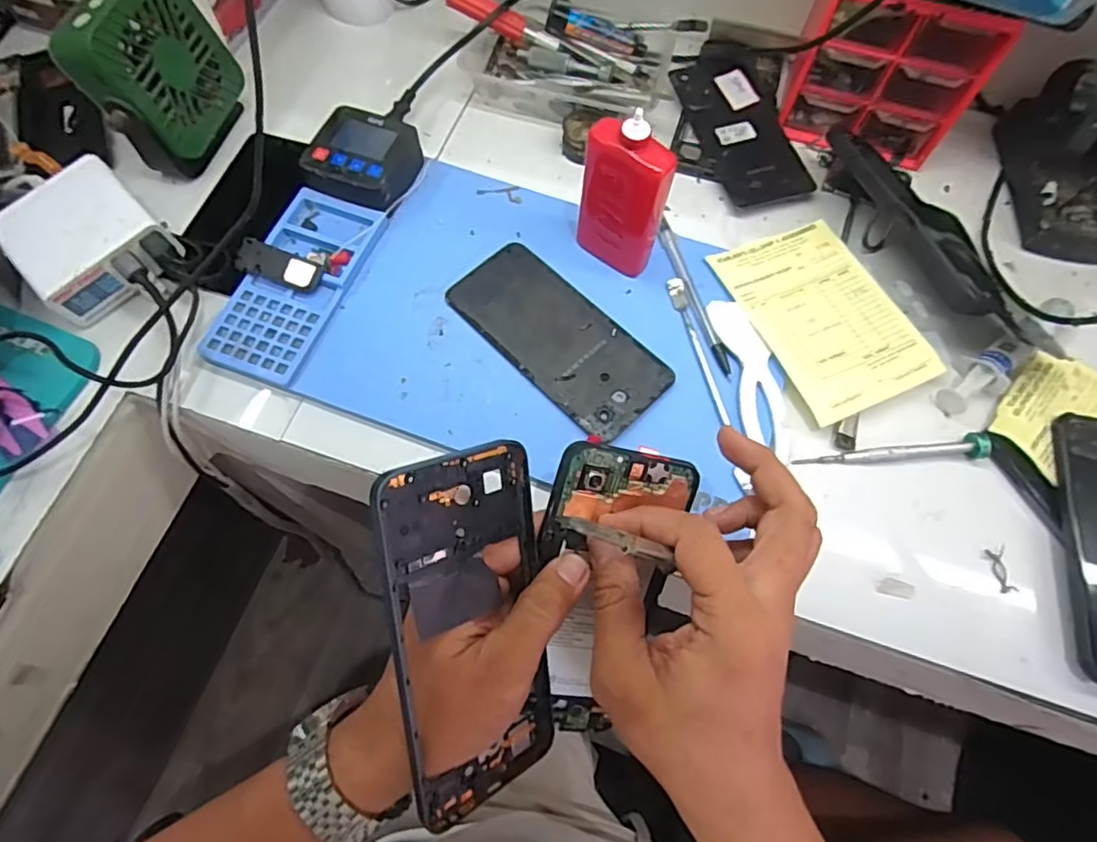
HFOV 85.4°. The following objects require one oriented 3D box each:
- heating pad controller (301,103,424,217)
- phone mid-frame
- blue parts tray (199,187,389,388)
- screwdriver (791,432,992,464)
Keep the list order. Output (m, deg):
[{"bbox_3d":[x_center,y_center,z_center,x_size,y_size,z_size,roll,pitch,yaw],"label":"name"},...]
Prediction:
[{"bbox_3d":[-0.139,-0.197,0.449,0.070,0.025,0.074,22,70,6],"label":"heating pad controller"},{"bbox_3d":[-0.035,0.096,0.269,0.081,0.006,0.164,-13,103,-42],"label":"phone mid-frame"},{"bbox_3d":[-0.178,-0.099,0.419,0.069,0.006,0.152,20,70,5],"label":"blue parts tray"},{"bbox_3d":[0.229,0.022,0.393,0.126,0.011,0.015,-6,70,-5],"label":"screwdriver"}]

